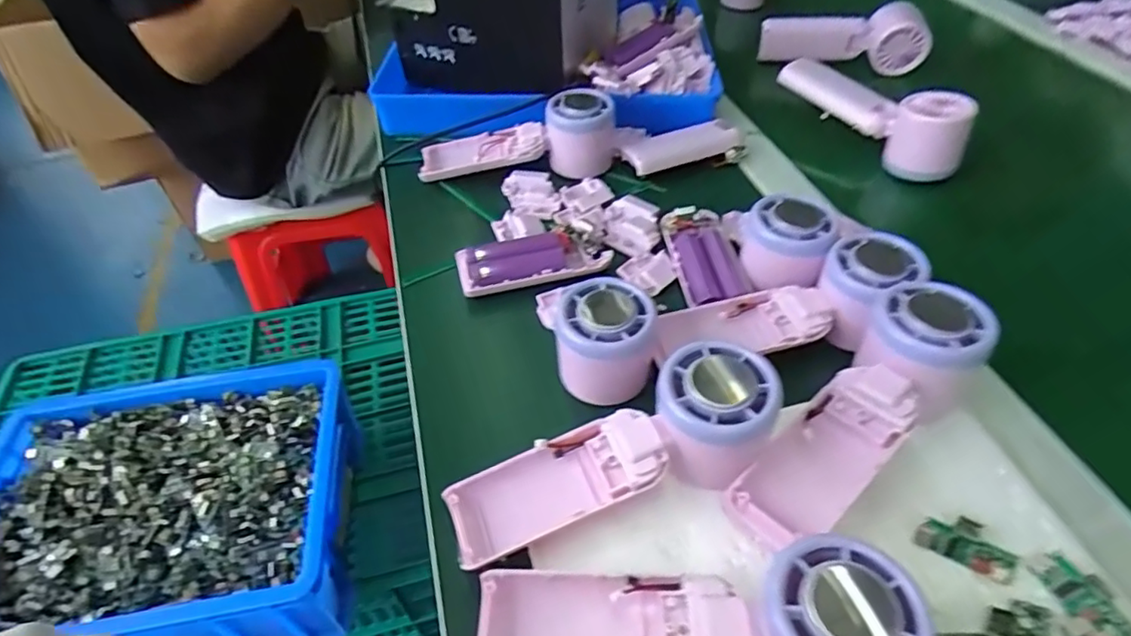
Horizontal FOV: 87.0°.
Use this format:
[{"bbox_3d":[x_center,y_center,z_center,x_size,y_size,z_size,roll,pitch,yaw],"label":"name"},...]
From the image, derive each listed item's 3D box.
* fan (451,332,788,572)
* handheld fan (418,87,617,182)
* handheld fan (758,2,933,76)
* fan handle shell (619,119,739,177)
[{"bbox_3d":[0.026,0.071,0.293,0.165,0.048,0.052,-25,49,0],"label":"fan"},{"bbox_3d":[-0.040,-0.152,0.496,0.164,0.046,0.062,-6,46,-5],"label":"handheld fan"},{"bbox_3d":[0.287,-0.291,0.621,0.162,0.049,0.044,2,46,4],"label":"handheld fan"},{"bbox_3d":[0.100,-0.148,0.513,0.101,0.016,0.040,-15,48,-13],"label":"fan handle shell"}]

